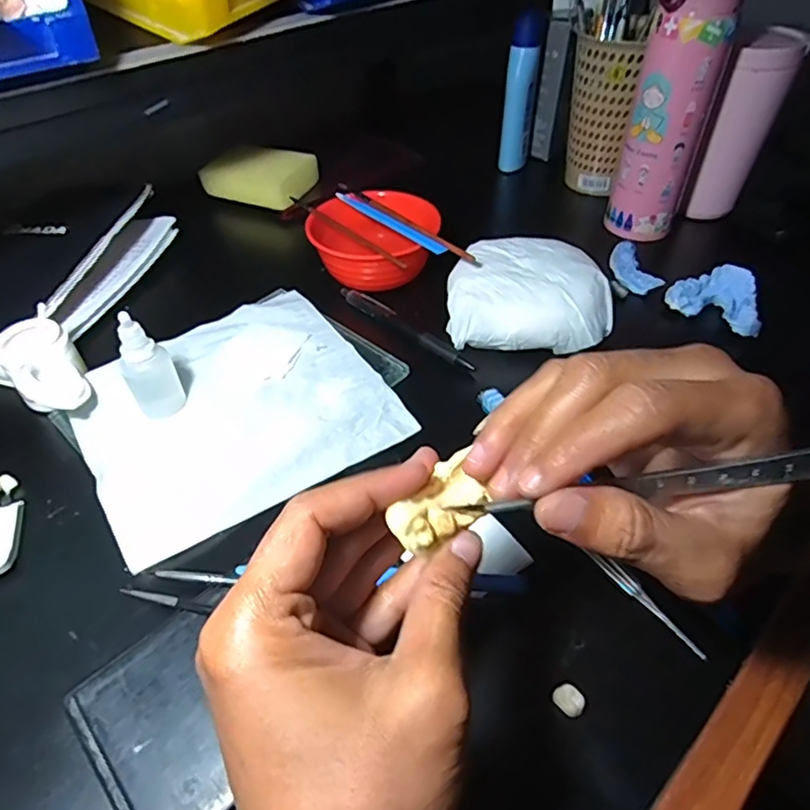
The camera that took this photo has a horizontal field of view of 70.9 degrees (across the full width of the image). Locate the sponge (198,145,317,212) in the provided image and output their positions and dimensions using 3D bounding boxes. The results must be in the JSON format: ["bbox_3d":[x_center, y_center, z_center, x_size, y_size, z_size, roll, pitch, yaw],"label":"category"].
[{"bbox_3d":[-0.152,-0.247,0.609,0.108,0.032,0.074,15,49,17],"label":"sponge"}]

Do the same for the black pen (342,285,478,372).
[{"bbox_3d":[-0.001,-0.063,0.452,0.014,0.008,0.142,-36,54,-28],"label":"black pen"}]

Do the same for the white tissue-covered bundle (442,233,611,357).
[{"bbox_3d":[0.097,-0.090,0.445,0.124,0.036,0.104,1,46,3],"label":"white tissue-covered bundle"}]

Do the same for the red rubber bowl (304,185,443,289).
[{"bbox_3d":[-0.025,-0.137,0.486,0.110,0.049,0.092,-2,46,0],"label":"red rubber bowl"}]

